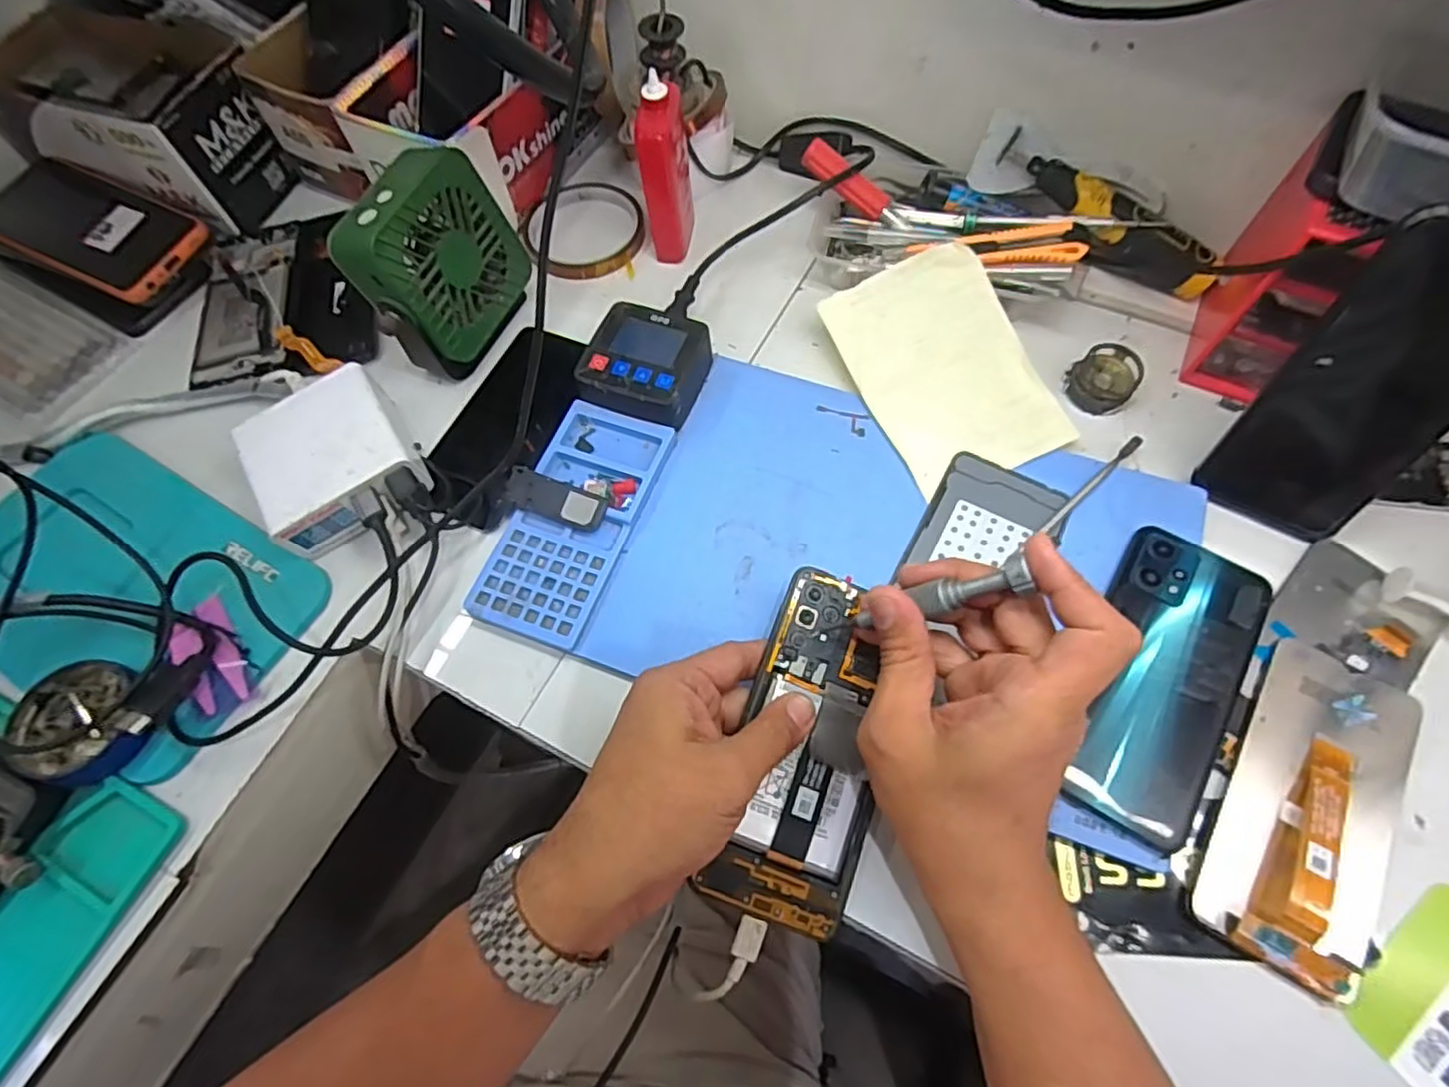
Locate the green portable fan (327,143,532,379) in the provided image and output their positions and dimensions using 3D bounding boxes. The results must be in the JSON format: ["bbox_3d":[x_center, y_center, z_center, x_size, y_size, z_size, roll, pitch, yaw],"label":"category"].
[{"bbox_3d":[-0.179,-0.173,0.440,0.057,0.109,0.101,16,66,9],"label":"green portable fan"}]

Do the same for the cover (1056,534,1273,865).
[{"bbox_3d":[0.228,0.068,0.360,0.074,0.011,0.163,29,68,14],"label":"cover"}]

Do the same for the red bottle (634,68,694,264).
[{"bbox_3d":[-0.040,-0.260,0.481,0.029,0.115,0.063,-1,64,1],"label":"red bottle"}]

